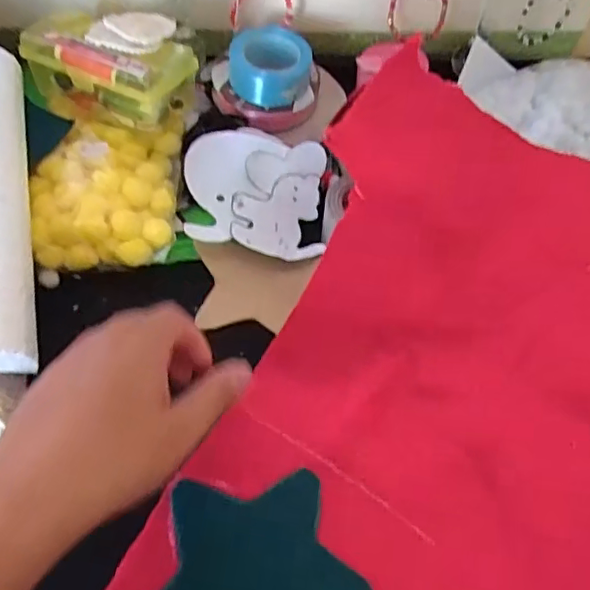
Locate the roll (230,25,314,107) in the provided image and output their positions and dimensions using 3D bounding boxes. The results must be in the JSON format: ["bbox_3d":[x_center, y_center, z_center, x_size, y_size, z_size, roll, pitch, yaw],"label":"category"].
[{"bbox_3d":[-0.022,-0.198,0.488,0.070,0.037,0.059,9,57,2],"label":"roll"}]

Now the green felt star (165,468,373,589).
[{"bbox_3d":[-0.022,0.148,0.303,0.111,0.004,0.111,24,59,15],"label":"green felt star"}]

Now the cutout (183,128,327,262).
[{"bbox_3d":[-0.031,-0.082,0.441,0.104,0.009,0.112,4,66,-7],"label":"cutout"}]

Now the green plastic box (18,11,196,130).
[{"bbox_3d":[-0.148,-0.182,0.448,0.128,0.050,0.067,25,59,13],"label":"green plastic box"}]

